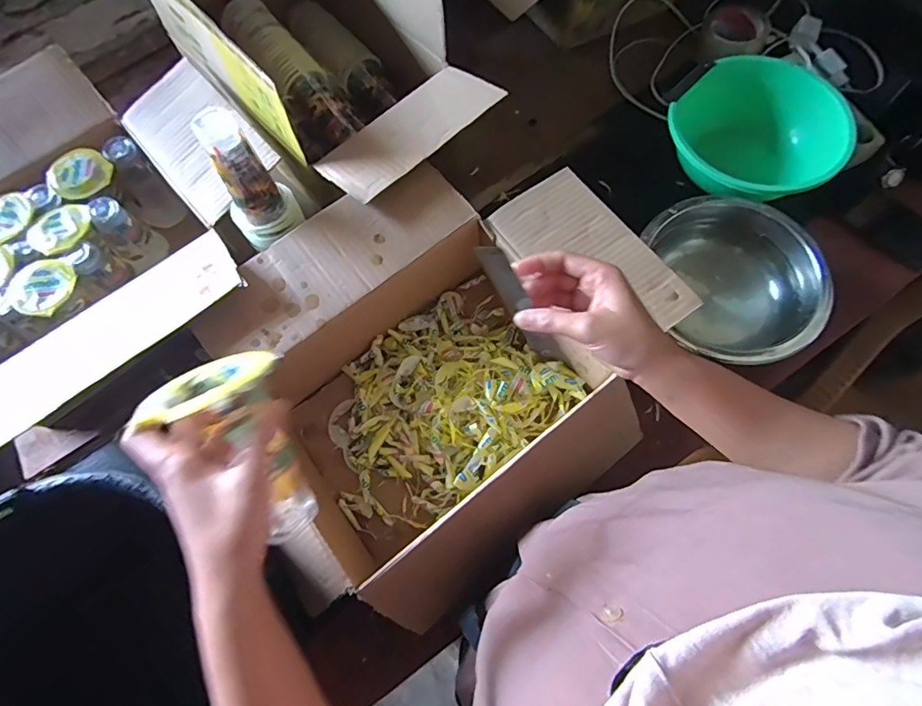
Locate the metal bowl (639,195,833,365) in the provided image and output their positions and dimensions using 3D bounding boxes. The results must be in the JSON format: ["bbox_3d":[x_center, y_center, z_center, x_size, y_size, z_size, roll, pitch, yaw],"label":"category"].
[{"bbox_3d":[0.343,-0.083,0.636,0.186,0.100,0.216,1,72,3],"label":"metal bowl"}]

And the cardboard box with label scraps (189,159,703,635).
[{"bbox_3d":[-0.012,-0.003,0.575,0.463,0.135,0.405,-38,74,-10],"label":"cardboard box with label scraps"}]

